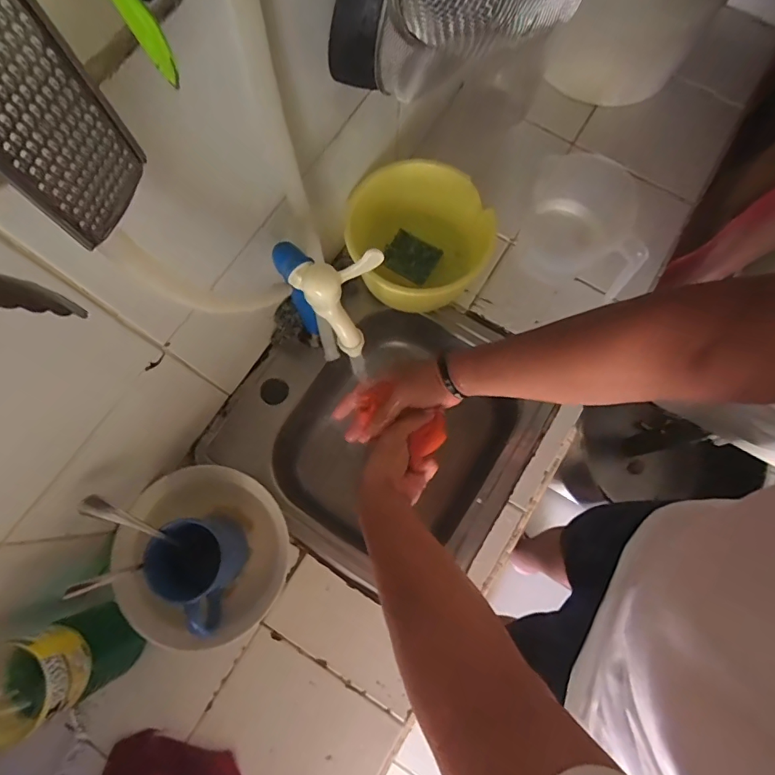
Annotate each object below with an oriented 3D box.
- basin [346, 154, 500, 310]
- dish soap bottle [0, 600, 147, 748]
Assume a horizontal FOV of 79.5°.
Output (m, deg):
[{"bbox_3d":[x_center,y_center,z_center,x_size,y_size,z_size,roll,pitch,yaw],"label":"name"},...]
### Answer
[{"bbox_3d":[0.046,-0.201,0.625,0.168,0.114,0.196,-24,77,-7],"label":"basin"},{"bbox_3d":[-0.300,0.252,0.421,0.063,0.252,0.074,-24,77,-7],"label":"dish soap bottle"}]

